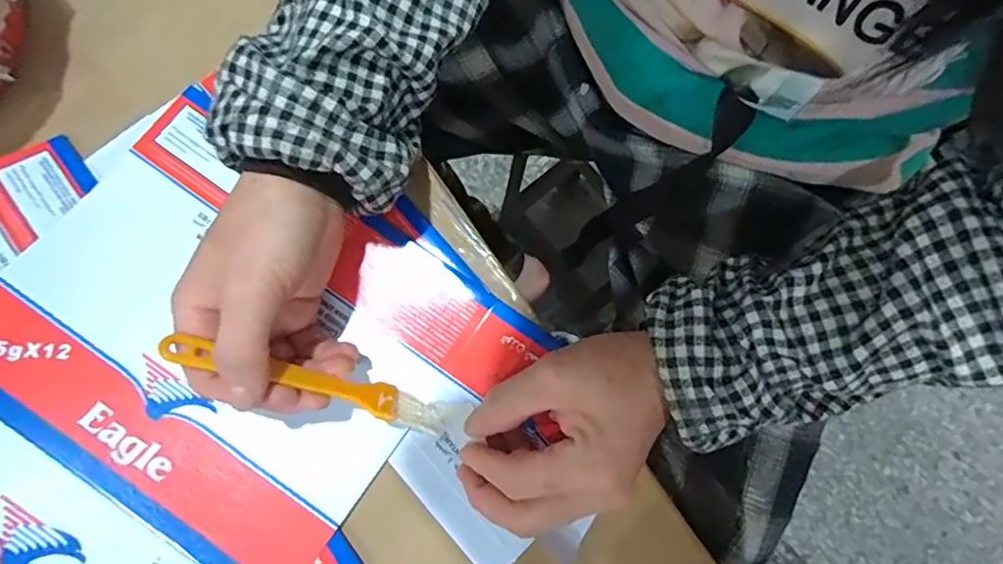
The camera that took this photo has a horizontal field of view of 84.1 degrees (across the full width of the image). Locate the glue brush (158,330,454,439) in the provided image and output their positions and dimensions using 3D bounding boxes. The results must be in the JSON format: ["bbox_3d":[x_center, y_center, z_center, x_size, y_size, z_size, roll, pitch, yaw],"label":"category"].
[{"bbox_3d":[-0.089,0.052,0.277,0.143,0.010,0.017,22,73,-24],"label":"glue brush"}]

